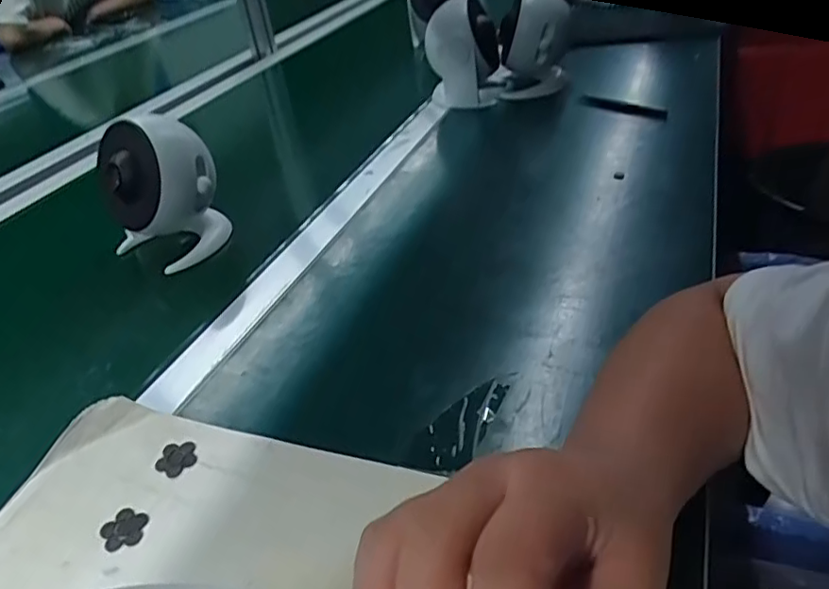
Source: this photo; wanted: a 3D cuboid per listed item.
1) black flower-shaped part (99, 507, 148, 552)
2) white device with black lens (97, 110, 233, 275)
[{"bbox_3d":[-0.174,0.139,0.362,0.026,0.004,0.027,-13,36,-7],"label":"black flower-shaped part"},{"bbox_3d":[-0.249,-0.106,0.606,0.096,0.136,0.095,-33,43,-31],"label":"white device with black lens"}]

